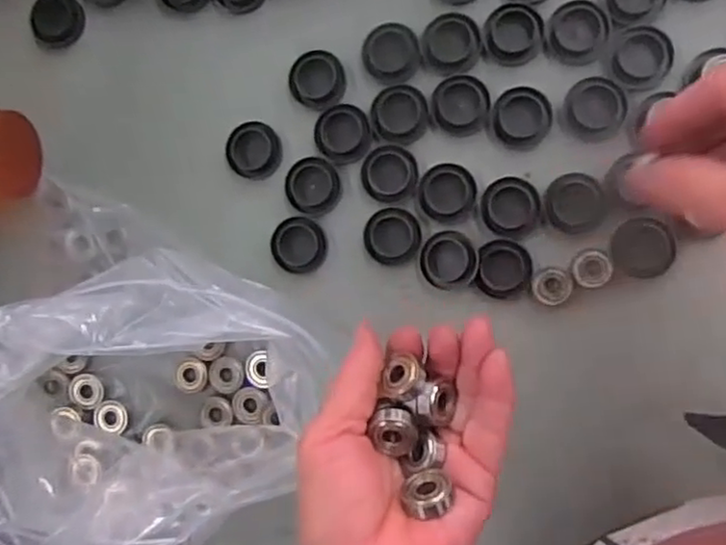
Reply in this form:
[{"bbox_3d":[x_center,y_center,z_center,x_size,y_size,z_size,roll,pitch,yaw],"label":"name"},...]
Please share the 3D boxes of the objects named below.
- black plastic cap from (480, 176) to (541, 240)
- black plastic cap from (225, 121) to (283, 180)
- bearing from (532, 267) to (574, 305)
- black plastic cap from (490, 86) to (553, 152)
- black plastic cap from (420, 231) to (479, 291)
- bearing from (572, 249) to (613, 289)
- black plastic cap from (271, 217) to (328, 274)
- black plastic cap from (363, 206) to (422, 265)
[{"bbox_3d":[0.080,-0.035,0.374,0.030,0.004,0.032,-9,89,10],"label":"black plastic cap"},{"bbox_3d":[-0.063,-0.070,0.397,0.031,0.007,0.031,0,90,10],"label":"black plastic cap"},{"bbox_3d":[0.101,0.007,0.368,0.021,0.004,0.020,0,90,10],"label":"bearing"},{"bbox_3d":[0.086,-0.084,0.373,0.031,0.006,0.032,0,90,10],"label":"black plastic cap"},{"bbox_3d":[0.047,-0.006,0.376,0.030,0.009,0.031,0,90,10],"label":"black plastic cap"},{"bbox_3d":[0.122,-0.002,0.365,0.020,0.004,0.019,-8,89,10],"label":"bearing"},{"bbox_3d":[-0.037,-0.016,0.393,0.031,0.008,0.031,0,90,10],"label":"black plastic cap"},{"bbox_3d":[0.017,-0.020,0.384,0.031,0.006,0.030,0,90,10],"label":"black plastic cap"}]

